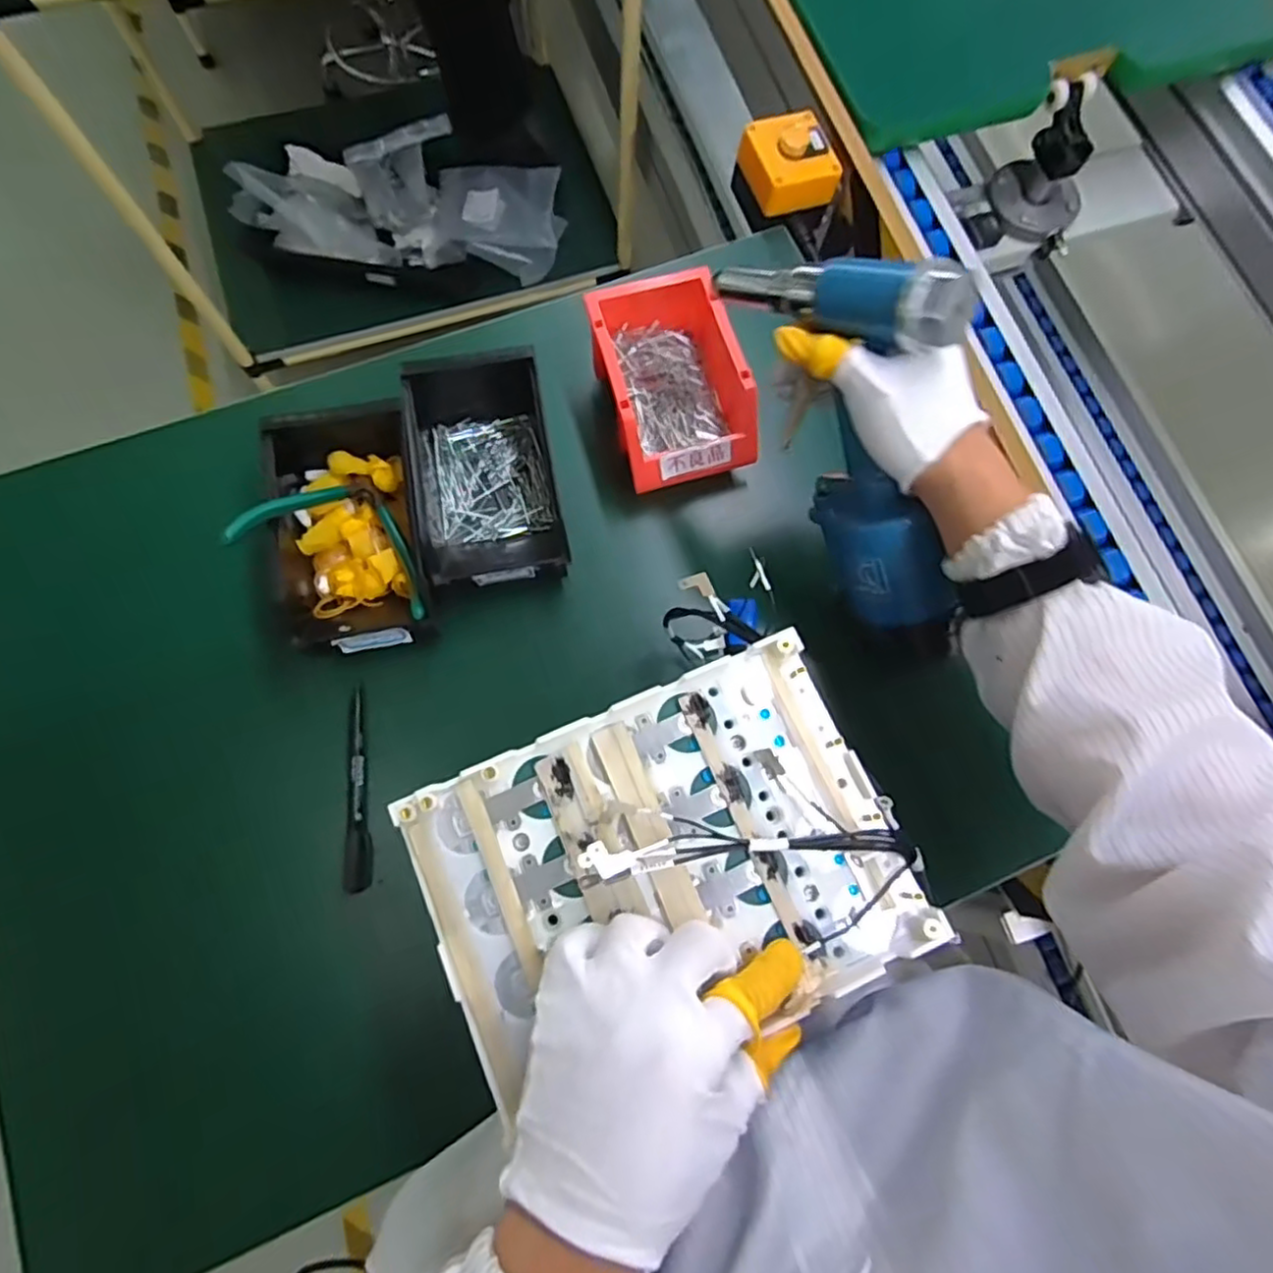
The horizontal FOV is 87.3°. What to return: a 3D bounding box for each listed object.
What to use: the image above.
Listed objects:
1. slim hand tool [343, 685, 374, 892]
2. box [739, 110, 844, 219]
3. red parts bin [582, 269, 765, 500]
[{"bbox_3d":[-0.206,0.110,0.487,0.019,0.011,0.143,-8,75,-4],"label":"slim hand tool"},{"bbox_3d":[0.149,-0.458,0.648,0.076,0.059,0.080,-20,76,-7],"label":"box"},{"bbox_3d":[0.023,-0.212,0.552,0.116,0.076,0.176,-14,76,-6],"label":"red parts bin"}]

